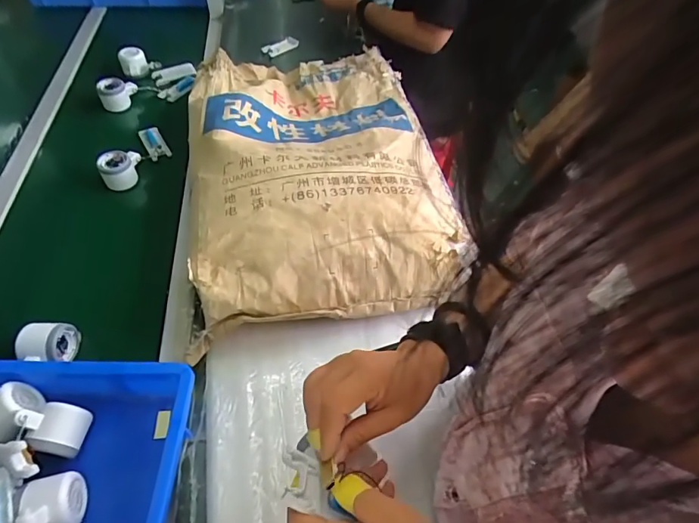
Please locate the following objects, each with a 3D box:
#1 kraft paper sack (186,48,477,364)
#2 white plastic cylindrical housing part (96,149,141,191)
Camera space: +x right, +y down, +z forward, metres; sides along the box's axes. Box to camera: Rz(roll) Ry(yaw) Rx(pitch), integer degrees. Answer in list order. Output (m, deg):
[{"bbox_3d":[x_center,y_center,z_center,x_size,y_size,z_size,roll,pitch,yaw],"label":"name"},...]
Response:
[{"bbox_3d":[-0.065,-0.216,0.812,0.437,0.096,0.689,-8,52,-10],"label":"kraft paper sack"},{"bbox_3d":[-0.431,-0.175,0.818,0.074,0.058,0.053,-25,56,-22],"label":"white plastic cylindrical housing part"}]

